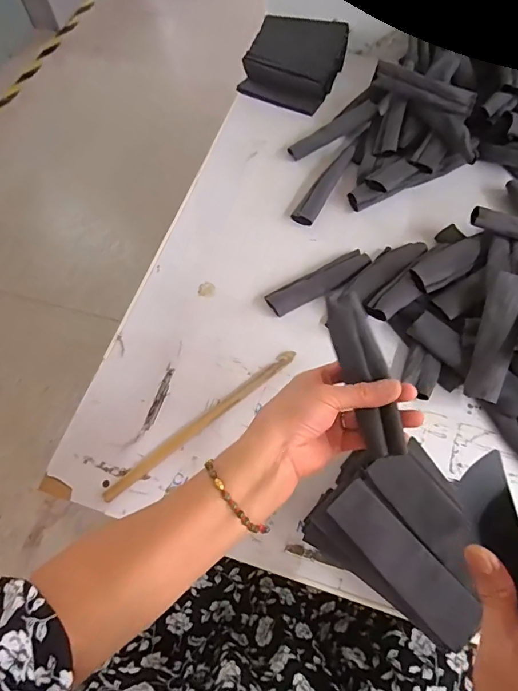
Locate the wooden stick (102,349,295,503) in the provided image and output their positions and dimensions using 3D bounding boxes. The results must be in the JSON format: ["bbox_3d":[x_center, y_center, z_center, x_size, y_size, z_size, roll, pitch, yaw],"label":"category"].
[{"bbox_3d":[-0.064,0.087,0.522,0.265,0.007,0.019,-37,67,-15],"label":"wooden stick"}]

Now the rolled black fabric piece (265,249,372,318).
[{"bbox_3d":[0.080,-0.085,0.592,0.147,0.012,0.046,-30,65,-12],"label":"rolled black fabric piece"}]

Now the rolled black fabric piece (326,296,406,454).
[{"bbox_3d":[0.090,0.021,0.380,0.033,0.014,0.142,-14,73,-5],"label":"rolled black fabric piece"}]

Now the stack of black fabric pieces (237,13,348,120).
[{"bbox_3d":[0.066,-0.510,0.791,0.158,0.057,0.180,22,66,13],"label":"stack of black fabric pieces"}]

